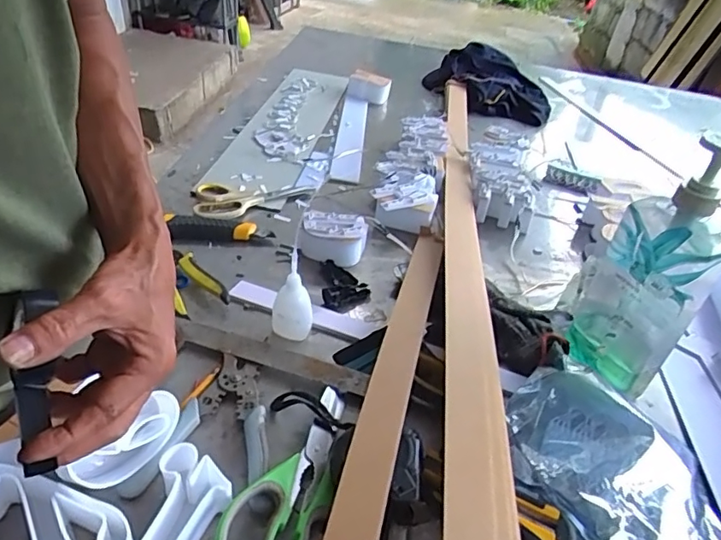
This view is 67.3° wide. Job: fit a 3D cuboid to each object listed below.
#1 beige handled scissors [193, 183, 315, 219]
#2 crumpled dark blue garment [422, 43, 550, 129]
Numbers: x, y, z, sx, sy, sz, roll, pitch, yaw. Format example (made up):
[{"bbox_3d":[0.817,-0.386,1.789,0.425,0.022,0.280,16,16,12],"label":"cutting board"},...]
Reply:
[{"bbox_3d":[-0.154,-0.105,0.811,0.181,0.025,0.084,-7,39,-17],"label":"beige handled scissors"},{"bbox_3d":[0.299,-0.444,1.269,0.291,0.091,0.314,8,37,3],"label":"crumpled dark blue garment"}]

